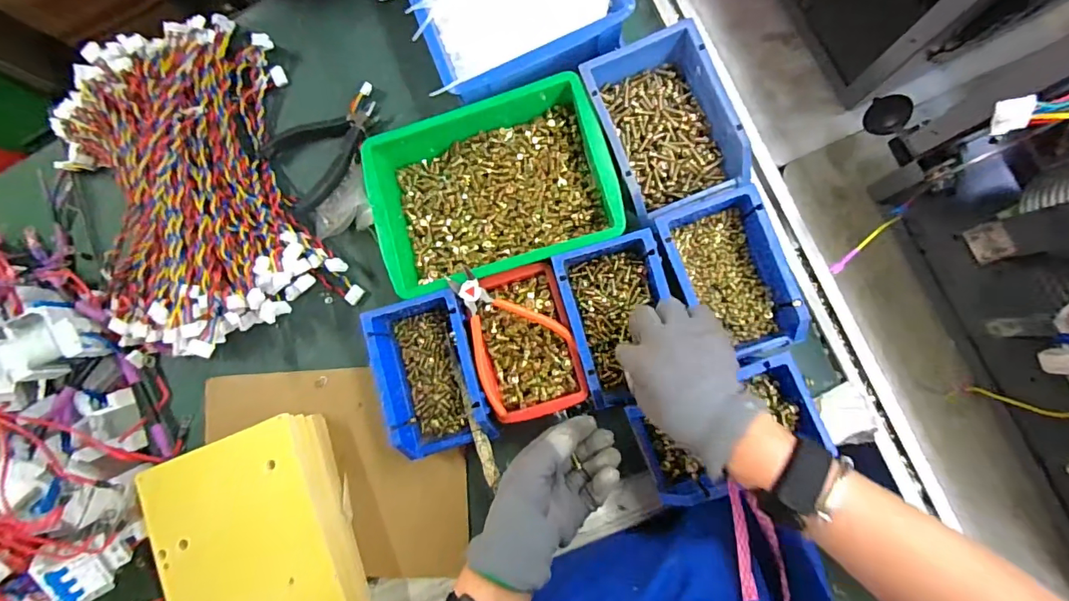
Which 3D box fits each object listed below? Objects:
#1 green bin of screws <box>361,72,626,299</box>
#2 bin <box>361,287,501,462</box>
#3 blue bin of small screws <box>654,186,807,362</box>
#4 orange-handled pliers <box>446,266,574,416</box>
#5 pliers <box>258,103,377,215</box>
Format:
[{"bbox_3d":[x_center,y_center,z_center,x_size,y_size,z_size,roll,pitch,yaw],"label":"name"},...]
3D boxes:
[{"bbox_3d":[-0.046,-0.120,0.508,0.243,0.067,0.185,-15,85,5],"label":"green bin of screws"},{"bbox_3d":[-0.104,0.078,0.490,0.103,0.059,0.157,-15,85,5],"label":"bin"},{"bbox_3d":[0.192,-0.020,0.464,0.096,0.059,0.158,-21,84,5],"label":"blue bin of small screws"},{"bbox_3d":[-0.043,0.032,0.465,0.126,0.019,0.103,43,84,-7],"label":"orange-handled pliers"},{"bbox_3d":[-0.251,-0.189,0.557,0.140,0.027,0.119,-39,83,3],"label":"pliers"}]

